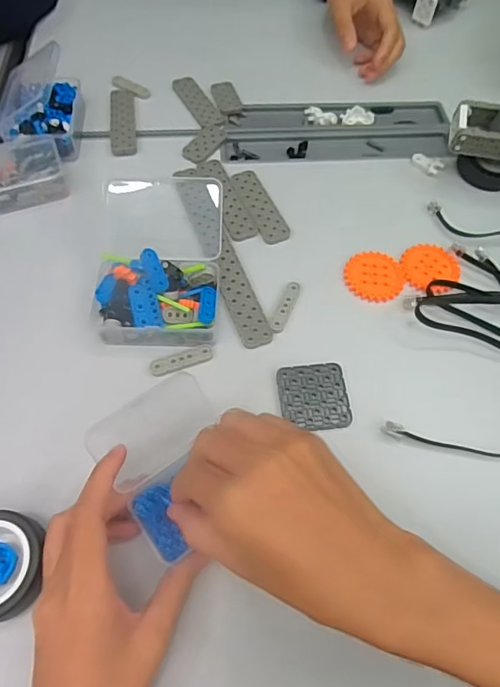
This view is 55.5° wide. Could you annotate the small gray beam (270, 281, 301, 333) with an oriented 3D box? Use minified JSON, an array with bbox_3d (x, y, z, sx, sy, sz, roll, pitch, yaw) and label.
[{"bbox_3d":[0.029,-0.030,0.390,0.011,0.005,0.050,19,62,9],"label":"small gray beam"}]

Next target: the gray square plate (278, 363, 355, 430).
[{"bbox_3d":[0.048,0.039,0.354,0.049,0.005,0.050,-5,61,-4],"label":"gray square plate"}]

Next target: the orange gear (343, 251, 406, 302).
[{"bbox_3d":[0.107,-0.058,0.409,0.049,0.005,0.050,1,61,-1],"label":"orange gear"}]

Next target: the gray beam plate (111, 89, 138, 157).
[{"bbox_3d":[-0.131,-0.232,0.495,0.026,0.007,0.102,-6,62,-5],"label":"gray beam plate"}]

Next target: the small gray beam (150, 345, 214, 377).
[{"bbox_3d":[-0.052,0.013,0.364,0.049,0.004,0.013,-18,63,-11],"label":"small gray beam"}]

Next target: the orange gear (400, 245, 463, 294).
[{"bbox_3d":[0.157,-0.066,0.414,0.049,0.004,0.049,1,61,-1],"label":"orange gear"}]

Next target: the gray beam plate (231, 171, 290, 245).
[{"bbox_3d":[0.009,-0.128,0.441,0.025,0.005,0.088,-21,64,-12],"label":"gray beam plate"}]

